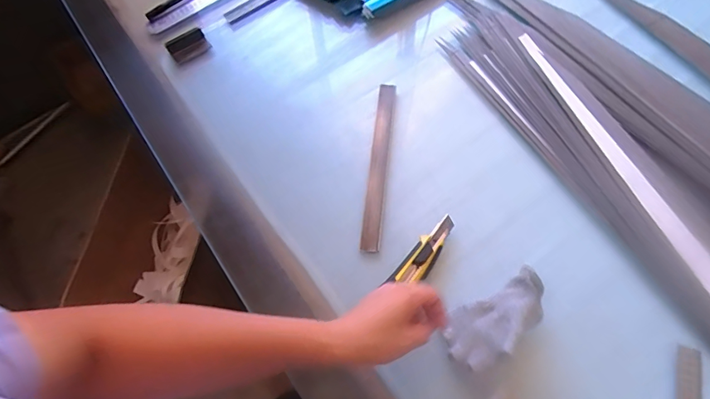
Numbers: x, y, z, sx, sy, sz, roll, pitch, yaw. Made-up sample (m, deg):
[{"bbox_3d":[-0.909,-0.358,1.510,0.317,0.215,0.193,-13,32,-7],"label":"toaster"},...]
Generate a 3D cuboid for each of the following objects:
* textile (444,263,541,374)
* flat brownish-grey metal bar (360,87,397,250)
[{"bbox_3d":[0.172,0.150,0.528,0.140,0.046,0.076,-28,64,-11],"label":"textile"},{"bbox_3d":[0.037,-0.059,0.662,0.026,0.004,0.293,7,64,4],"label":"flat brownish-grey metal bar"}]

